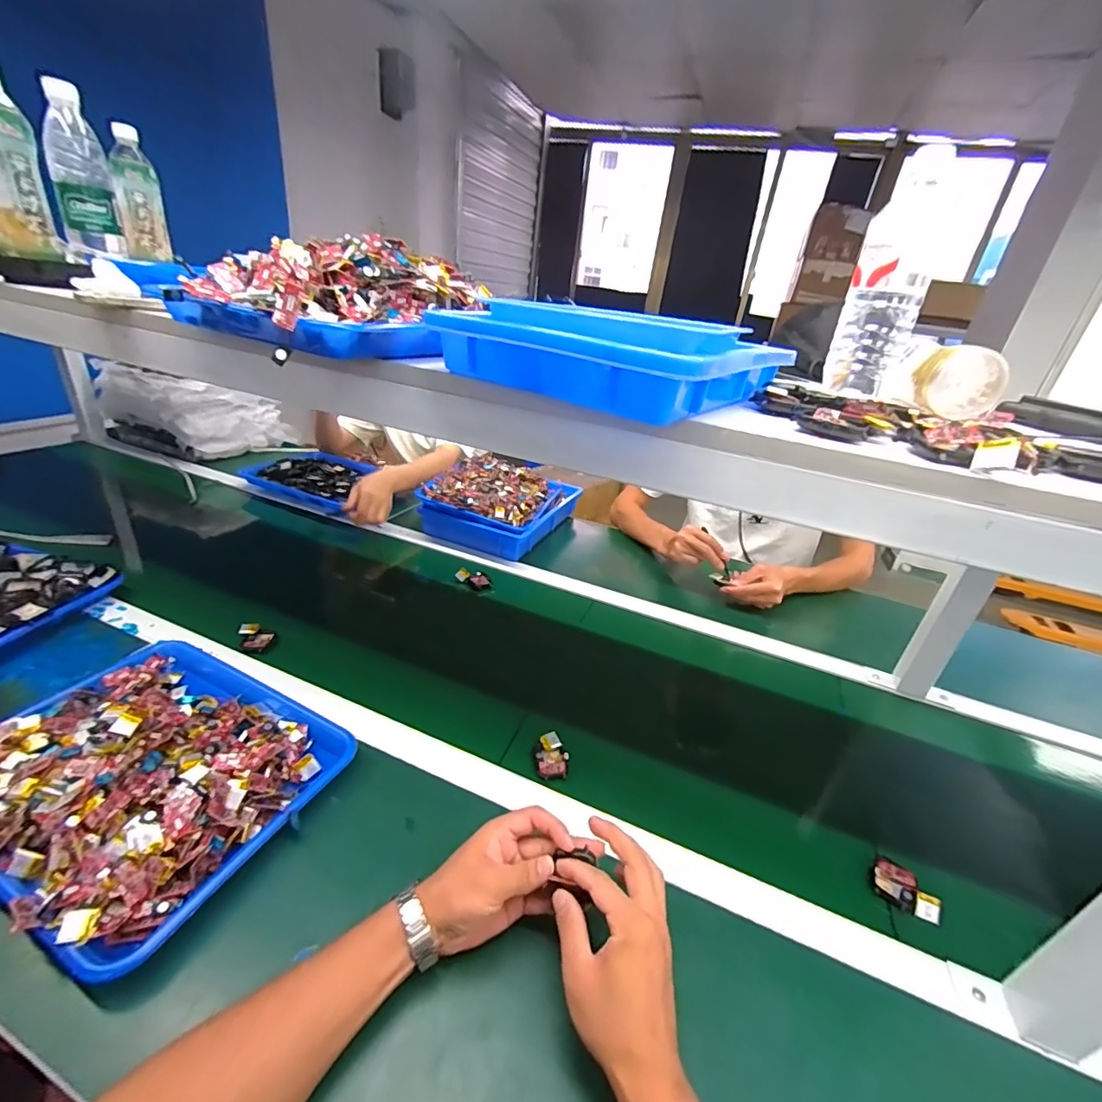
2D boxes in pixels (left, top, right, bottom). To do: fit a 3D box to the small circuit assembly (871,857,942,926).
[{"bbox_3d":[0.352,0.335,0.490,0.040,0.016,0.058,-19,37,-40],"label":"small circuit assembly"}]

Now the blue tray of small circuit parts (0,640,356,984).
[{"bbox_3d":[-0.404,0.208,0.502,0.332,0.058,0.258,18,30,20],"label":"blue tray of small circuit parts"}]

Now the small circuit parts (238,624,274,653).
[{"bbox_3d":[-0.424,0.124,0.714,0.042,0.023,0.043,-8,31,-27],"label":"small circuit parts"}]

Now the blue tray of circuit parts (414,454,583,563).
[{"bbox_3d":[-0.107,-0.115,1.123,0.252,0.101,0.322,17,29,18],"label":"blue tray of circuit parts"}]

